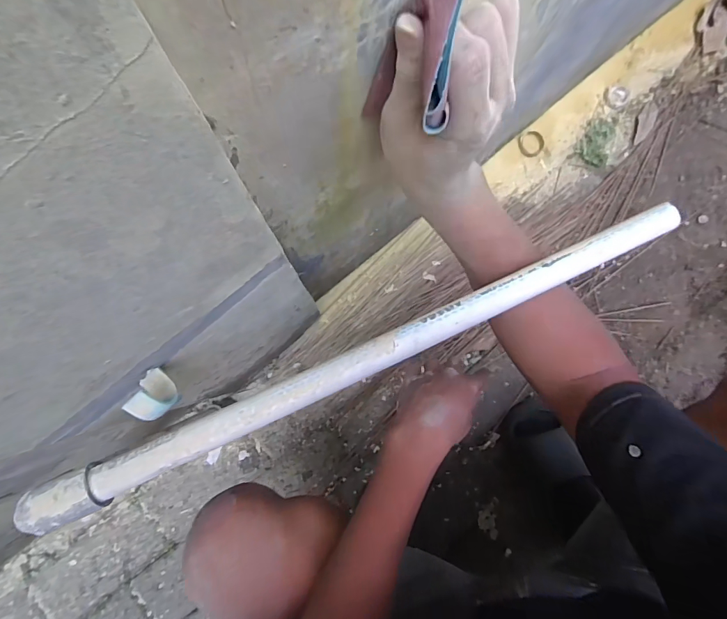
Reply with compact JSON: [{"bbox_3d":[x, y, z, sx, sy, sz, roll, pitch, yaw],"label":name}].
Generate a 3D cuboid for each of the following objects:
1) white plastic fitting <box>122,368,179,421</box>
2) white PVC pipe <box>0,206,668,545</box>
[{"bbox_3d":[-0.140,0.055,0.260,0.020,0.030,0.032,-31,84,-6],"label":"white plastic fitting"},{"bbox_3d":[0.015,0.027,0.259,0.458,0.021,0.023,-24,84,-6],"label":"white PVC pipe"}]

